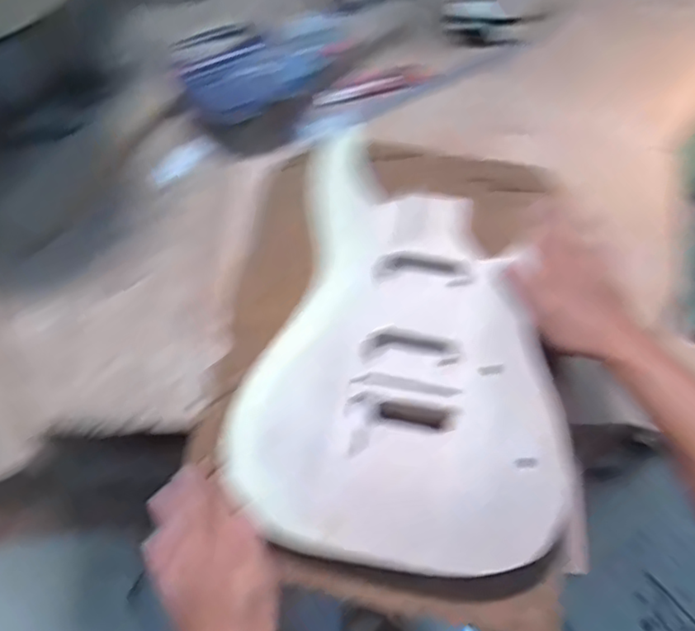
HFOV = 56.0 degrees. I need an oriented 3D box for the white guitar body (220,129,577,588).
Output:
[{"bbox_3d":[0.073,0.036,0.622,0.301,0.032,0.391,15,66,6],"label":"white guitar body"}]

